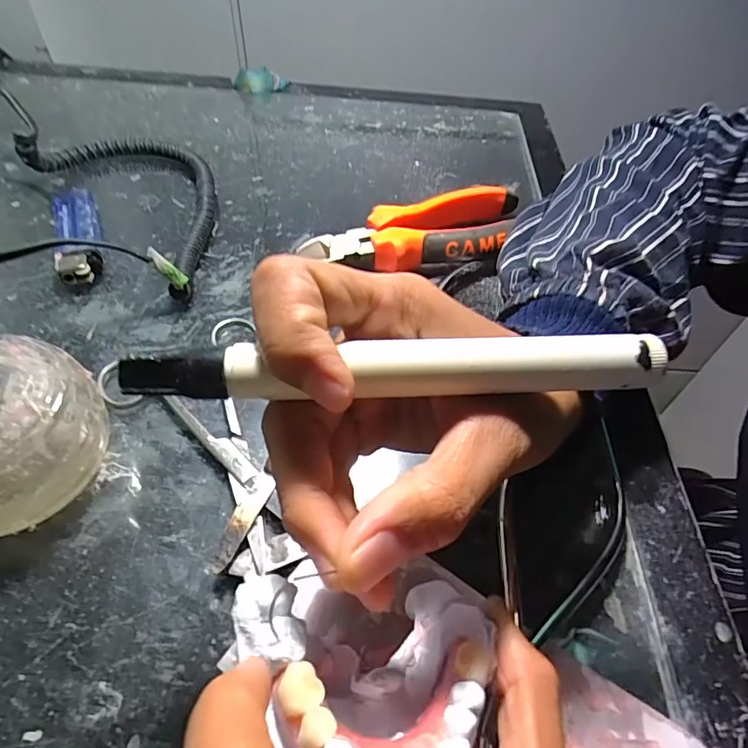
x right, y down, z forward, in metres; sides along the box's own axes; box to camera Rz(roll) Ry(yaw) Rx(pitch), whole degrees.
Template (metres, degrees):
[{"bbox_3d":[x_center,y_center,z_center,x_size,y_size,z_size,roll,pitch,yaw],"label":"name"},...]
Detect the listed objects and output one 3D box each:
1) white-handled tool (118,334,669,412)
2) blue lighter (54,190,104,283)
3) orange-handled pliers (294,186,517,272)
[{"bbox_3d":[0.008,-0.004,0.132,0.141,0.013,0.013,-2,51,-6],"label":"white-handled tool"},{"bbox_3d":[-0.181,-0.087,0.301,0.025,0.017,0.084,-18,55,-19],"label":"blue lighter"},{"bbox_3d":[0.032,-0.084,0.307,0.146,0.025,0.050,-16,54,-17],"label":"orange-handled pliers"}]

